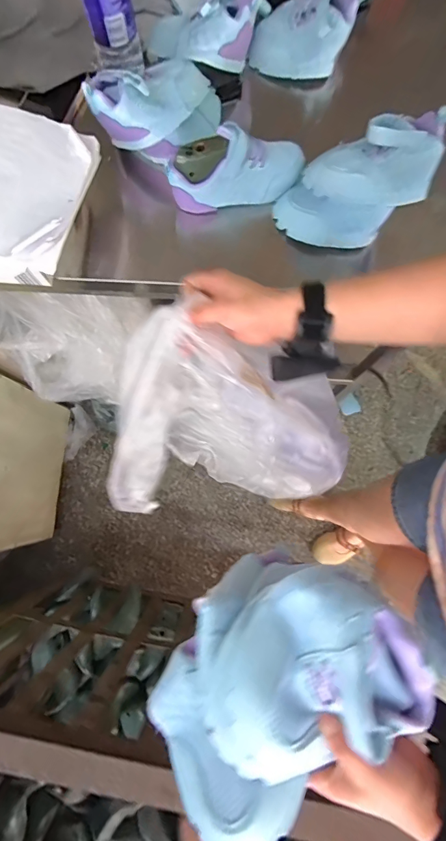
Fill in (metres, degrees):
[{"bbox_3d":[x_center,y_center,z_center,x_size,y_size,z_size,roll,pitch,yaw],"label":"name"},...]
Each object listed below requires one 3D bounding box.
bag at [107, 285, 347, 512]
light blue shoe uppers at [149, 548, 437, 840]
[{"bbox_3d":[0.010,-0.002,0.460,0.299,0.193,0.196,-5,79,0],"label":"bag"},{"bbox_3d":[0.035,0.221,0.309,0.154,0.115,0.228,42,82,8],"label":"light blue shoe uppers"}]

